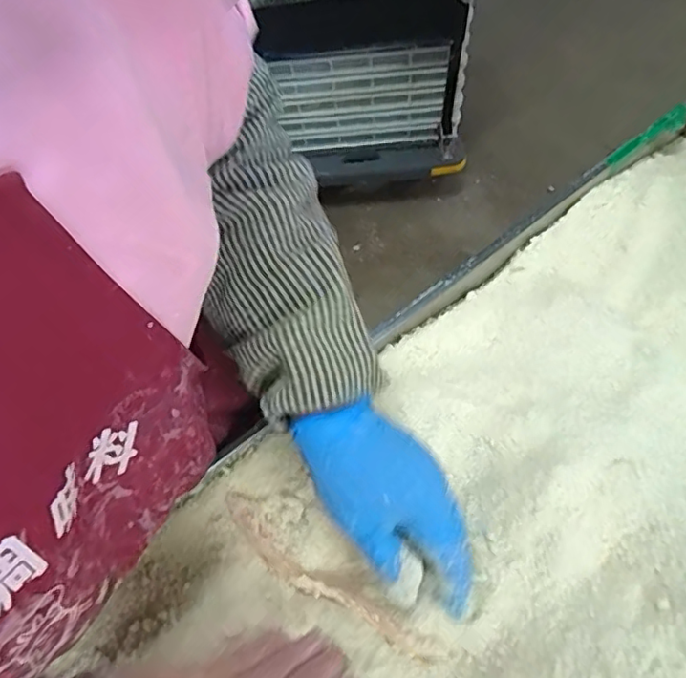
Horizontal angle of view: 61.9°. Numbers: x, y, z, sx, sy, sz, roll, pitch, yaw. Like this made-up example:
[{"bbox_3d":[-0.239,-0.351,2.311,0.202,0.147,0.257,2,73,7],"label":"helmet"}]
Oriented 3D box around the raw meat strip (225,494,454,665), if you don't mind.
[{"bbox_3d":[-0.014,0.173,0.406,0.185,0.011,0.027,29,62,21],"label":"raw meat strip"}]

